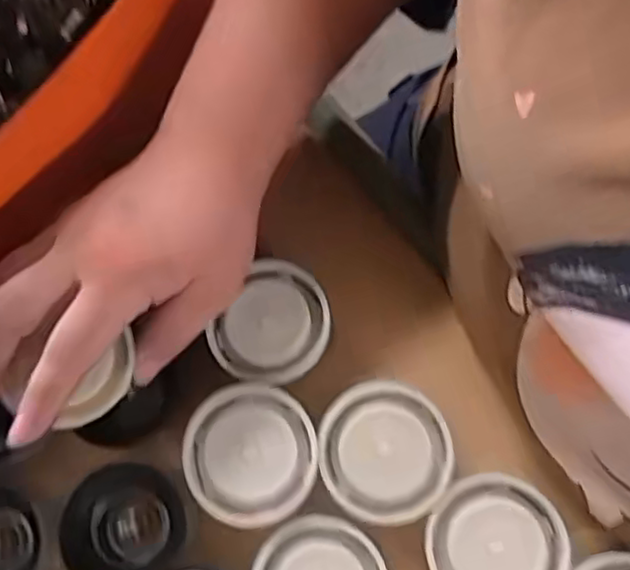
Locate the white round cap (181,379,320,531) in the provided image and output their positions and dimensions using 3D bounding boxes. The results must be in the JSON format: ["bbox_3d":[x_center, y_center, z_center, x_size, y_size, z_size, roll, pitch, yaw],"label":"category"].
[{"bbox_3d":[-0.031,0.080,0.328,0.062,0.005,0.064,0,72,0],"label":"white round cap"}]

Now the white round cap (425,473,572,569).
[{"bbox_3d":[0.084,0.123,0.325,0.061,0.034,0.061,27,78,10],"label":"white round cap"}]

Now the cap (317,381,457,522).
[{"bbox_3d":[0.033,0.078,0.324,0.060,0.011,0.064,-1,75,3],"label":"cap"}]

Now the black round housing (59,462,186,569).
[{"bbox_3d":[-0.097,0.122,0.347,0.057,0.014,0.059,-1,75,3],"label":"black round housing"}]

